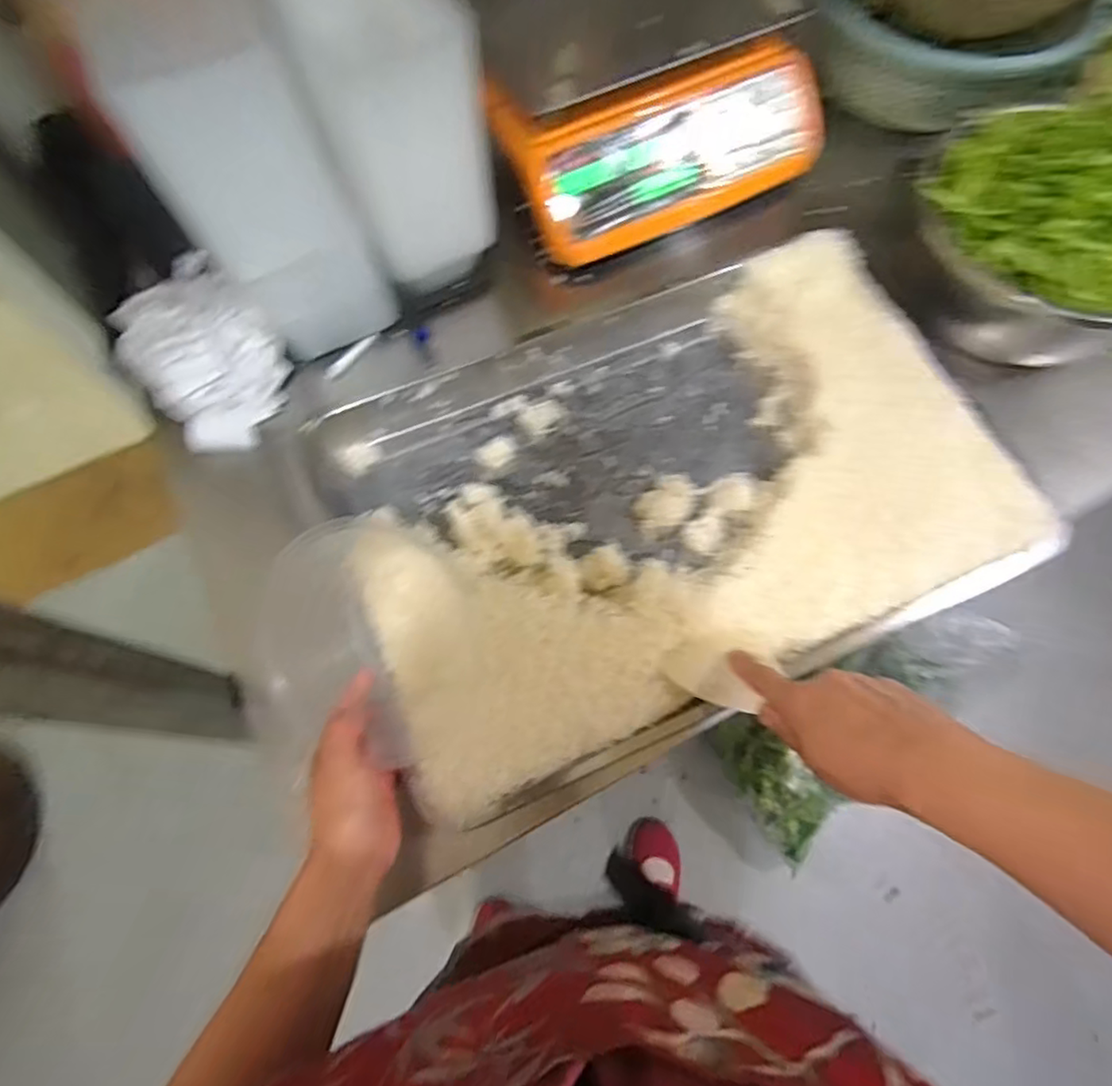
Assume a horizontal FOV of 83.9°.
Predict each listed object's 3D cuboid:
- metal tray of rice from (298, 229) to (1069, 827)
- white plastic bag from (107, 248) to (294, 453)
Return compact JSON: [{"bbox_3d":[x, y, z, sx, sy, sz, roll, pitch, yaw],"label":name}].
[{"bbox_3d":[0.098,-0.054,0.564,0.558,0.073,0.392,-23,70,-7],"label":"metal tray of rice"},{"bbox_3d":[-0.339,-0.181,0.600,0.131,0.047,0.170,-38,109,-3],"label":"white plastic bag"}]

